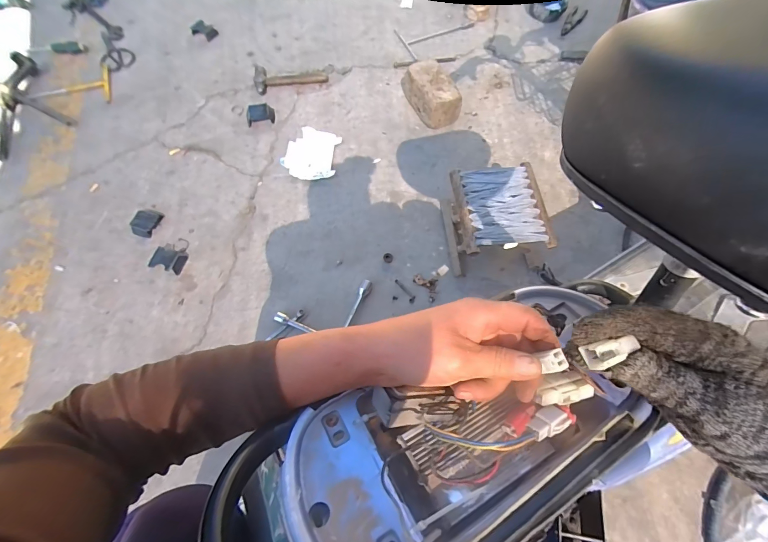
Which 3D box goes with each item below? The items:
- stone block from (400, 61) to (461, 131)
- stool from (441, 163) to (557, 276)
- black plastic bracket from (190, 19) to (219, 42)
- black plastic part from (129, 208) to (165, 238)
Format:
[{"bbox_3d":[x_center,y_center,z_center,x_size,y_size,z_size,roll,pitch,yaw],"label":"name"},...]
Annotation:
[{"bbox_3d":[0.156,-0.570,1.097,0.129,0.110,0.210,-25,69,-9],"label":"stone block"},{"bbox_3d":[0.284,-0.136,0.886,0.223,0.140,0.239,-7,68,-1],"label":"stool"},{"bbox_3d":[-0.690,-0.925,1.309,0.106,0.033,0.057,33,72,14],"label":"black plastic bracket"},{"bbox_3d":[-0.691,-0.142,0.980,0.069,0.039,0.090,12,68,6],"label":"black plastic part"}]

